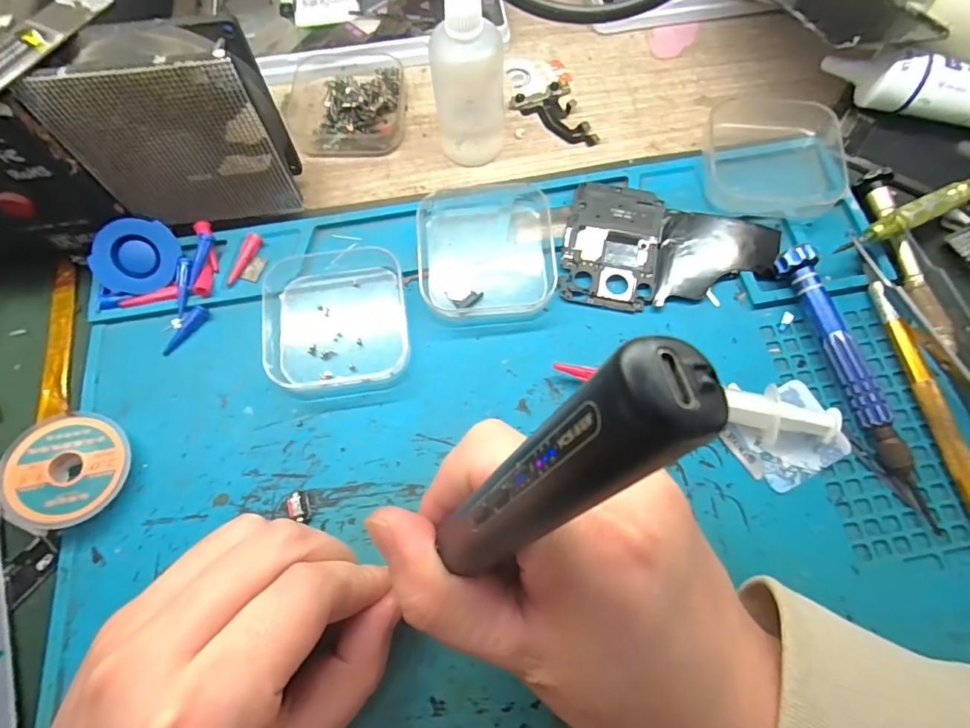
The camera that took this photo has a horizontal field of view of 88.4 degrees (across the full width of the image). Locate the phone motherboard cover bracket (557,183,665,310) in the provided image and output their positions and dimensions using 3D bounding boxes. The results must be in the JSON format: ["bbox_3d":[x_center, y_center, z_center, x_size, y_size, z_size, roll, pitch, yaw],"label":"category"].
[{"bbox_3d":[0.062,-0.058,0.244,0.045,0.007,0.065,10,69,6],"label":"phone motherboard cover bracket"}]

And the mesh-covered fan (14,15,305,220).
[{"bbox_3d":[-0.131,-0.098,0.221,0.082,0.085,0.026,-13,69,-3],"label":"mesh-covered fan"}]

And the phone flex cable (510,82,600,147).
[{"bbox_3d":[0.038,-0.139,0.282,0.036,0.004,0.046,-17,69,-4],"label":"phone flex cable"}]

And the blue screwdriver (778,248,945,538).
[{"bbox_3d":[0.157,0.005,0.209,0.012,0.018,0.121,-17,69,-4],"label":"blue screwdriver"}]

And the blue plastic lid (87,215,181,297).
[{"bbox_3d":[-0.165,-0.051,0.237,0.035,0.006,0.035,12,103,-17],"label":"blue plastic lid"}]

